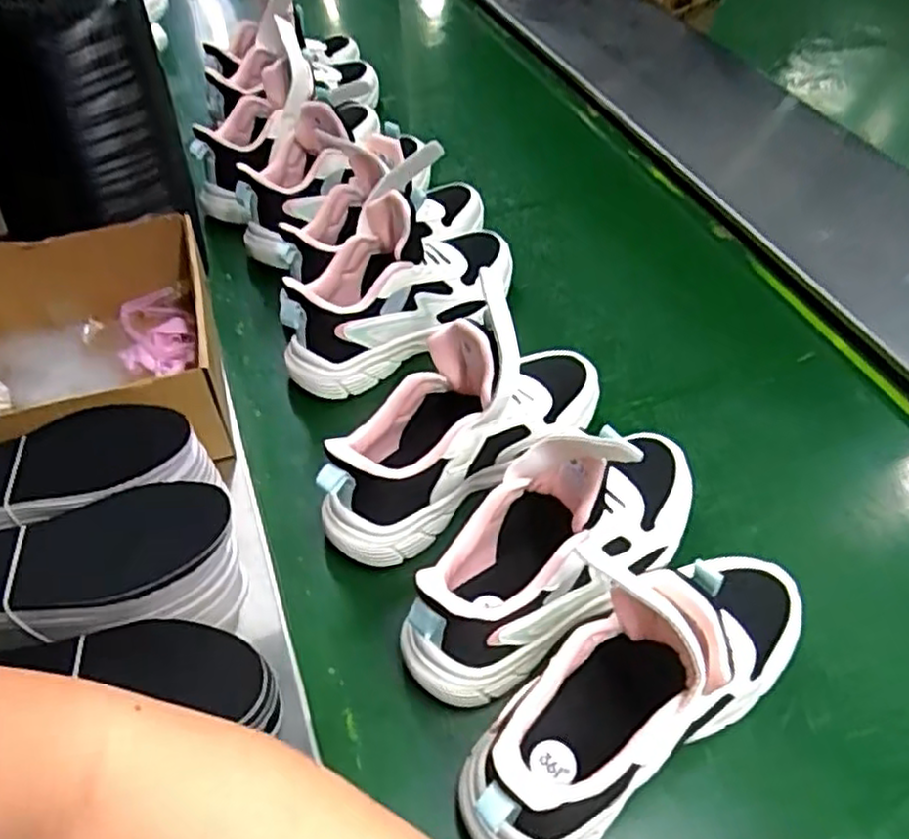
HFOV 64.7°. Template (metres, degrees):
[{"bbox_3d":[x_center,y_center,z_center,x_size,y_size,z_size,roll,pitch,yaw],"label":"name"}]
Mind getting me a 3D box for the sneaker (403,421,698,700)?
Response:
[{"bbox_3d":[0.070,0.077,0.471,0.235,0.155,0.087,-33,56,-23],"label":"sneaker"}]

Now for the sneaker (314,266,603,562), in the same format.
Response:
[{"bbox_3d":[0.012,0.004,0.539,0.246,0.138,0.097,-35,57,-24],"label":"sneaker"}]

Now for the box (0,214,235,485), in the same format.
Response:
[{"bbox_3d":[-0.329,-0.038,0.568,0.272,0.097,0.229,-13,51,-9],"label":"box"}]

